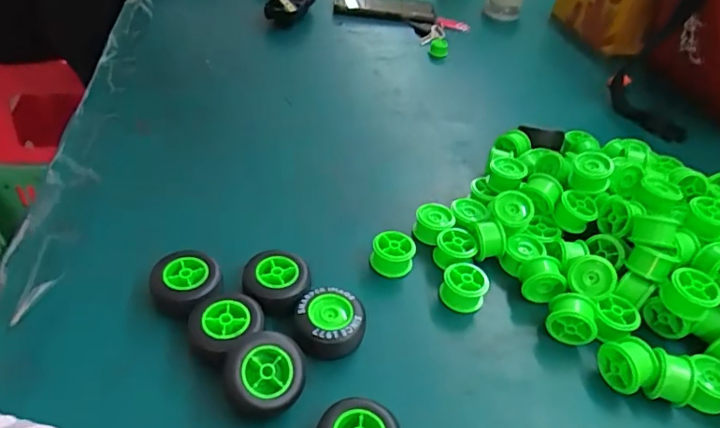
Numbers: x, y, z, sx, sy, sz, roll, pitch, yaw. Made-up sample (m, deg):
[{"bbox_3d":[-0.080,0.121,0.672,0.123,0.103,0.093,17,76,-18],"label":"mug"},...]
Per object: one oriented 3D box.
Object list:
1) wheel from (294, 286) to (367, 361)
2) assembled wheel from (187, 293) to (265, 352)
[{"bbox_3d":[-0.021,0.076,0.367,0.047,0.021,0.044,4,40,-3],"label":"wheel"},{"bbox_3d":[-0.090,0.075,0.355,0.048,0.016,0.042,-29,51,-35],"label":"assembled wheel"}]

